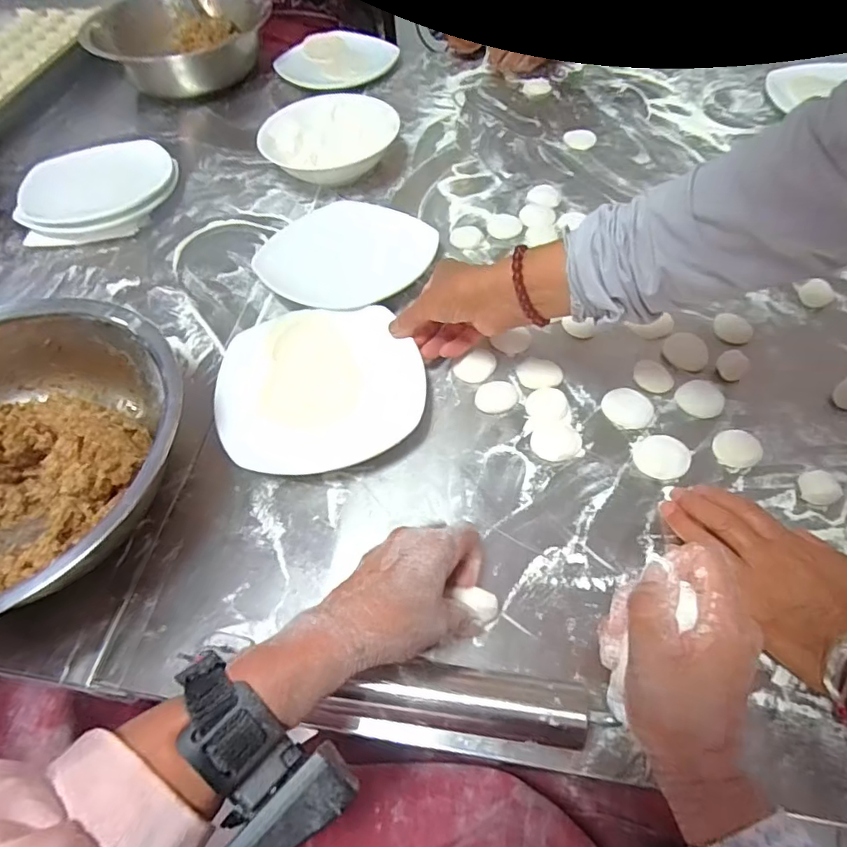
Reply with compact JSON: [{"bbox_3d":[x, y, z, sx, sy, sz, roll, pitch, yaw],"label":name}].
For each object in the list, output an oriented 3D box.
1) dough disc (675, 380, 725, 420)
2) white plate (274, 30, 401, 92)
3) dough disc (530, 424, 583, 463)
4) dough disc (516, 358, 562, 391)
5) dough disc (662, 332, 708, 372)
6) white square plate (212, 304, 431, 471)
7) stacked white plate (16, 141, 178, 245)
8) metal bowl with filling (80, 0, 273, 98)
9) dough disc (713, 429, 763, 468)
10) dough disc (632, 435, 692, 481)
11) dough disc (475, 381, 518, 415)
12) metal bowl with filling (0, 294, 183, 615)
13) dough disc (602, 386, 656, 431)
[{"bbox_3d":[0.245,-0.022,0.485,0.040,0.005,0.039,-1,55,2],"label":"dough disc"},{"bbox_3d":[-0.143,-0.610,0.918,0.188,0.014,0.188,-1,55,2],"label":"white plate"},{"bbox_3d":[0.113,0.016,0.465,0.041,0.006,0.035,3,56,5],"label":"dough disc"},{"bbox_3d":[0.108,-0.047,0.508,0.039,0.005,0.039,-1,55,2],"label":"dough disc"},{"bbox_3d":[0.251,-0.068,0.520,0.036,0.008,0.041,-25,58,-14],"label":"dough disc"},{"bbox_3d":[-0.092,-0.035,0.500,0.177,0.030,0.165,-11,55,-5],"label":"white square plate"},{"bbox_3d":[-0.409,-0.292,0.694,0.187,0.044,0.132,-20,57,-10],"label":"stacked white plate"},{"bbox_3d":[-0.390,-0.639,0.904,0.254,0.085,0.203,2,55,4],"label":"metal bowl with filling"},{"bbox_3d":[0.261,0.021,0.455,0.036,0.007,0.036,-1,55,2],"label":"dough disc"},{"bbox_3d":[0.197,0.027,0.452,0.043,0.007,0.042,-1,55,2],"label":"dough disc"},{"bbox_3d":[0.067,-0.025,0.496,0.037,0.004,0.034,-1,55,2],"label":"dough disc"},{"bbox_3d":[-0.327,0.033,0.432,0.282,0.087,0.270,-1,55,2],"label":"metal bowl with filling"},{"bbox_3d":[0.181,-0.014,0.484,0.039,0.004,0.044,-22,57,-12],"label":"dough disc"}]

